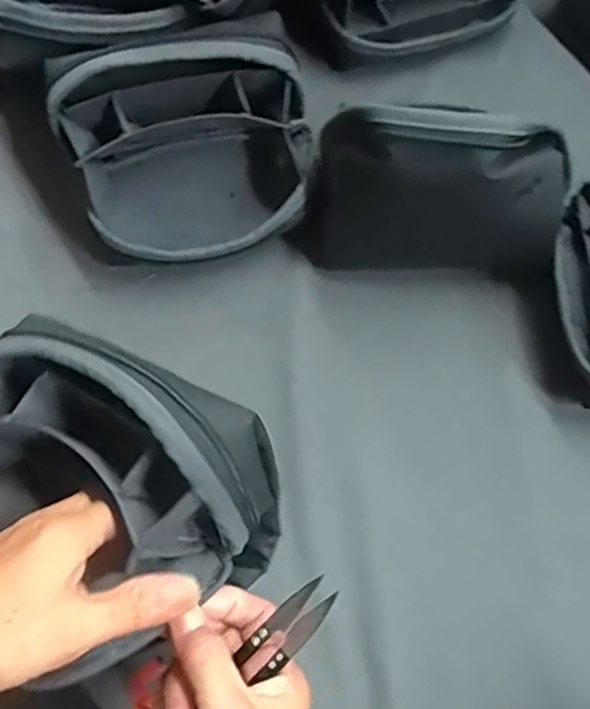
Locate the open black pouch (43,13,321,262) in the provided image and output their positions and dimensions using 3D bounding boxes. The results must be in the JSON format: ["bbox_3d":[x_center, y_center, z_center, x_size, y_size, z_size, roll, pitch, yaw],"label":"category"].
[{"bbox_3d":[-0.070,-0.137,0.465,0.167,0.127,0.133,-15,70,-6],"label":"open black pouch"}]

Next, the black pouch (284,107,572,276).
[{"bbox_3d":[0.087,-0.104,0.428,0.165,0.137,0.062,9,70,3],"label":"black pouch"}]

